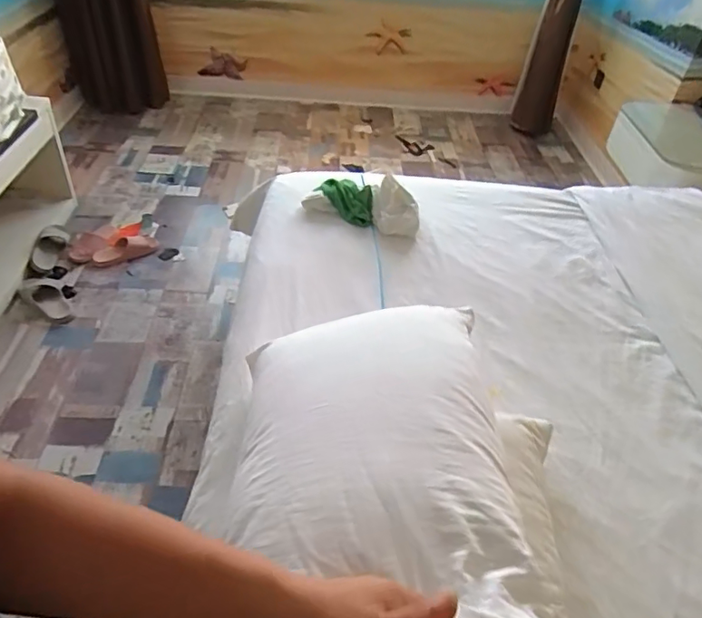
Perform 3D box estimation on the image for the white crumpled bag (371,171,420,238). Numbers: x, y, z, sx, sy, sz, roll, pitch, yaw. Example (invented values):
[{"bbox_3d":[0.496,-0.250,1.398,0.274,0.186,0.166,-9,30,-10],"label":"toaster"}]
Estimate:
[{"bbox_3d":[0.125,-0.285,1.501,0.128,0.088,0.163,3,43,-2],"label":"white crumpled bag"}]

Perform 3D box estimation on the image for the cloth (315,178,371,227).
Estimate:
[{"bbox_3d":[0.002,-0.314,1.522,0.113,0.034,0.190,-39,70,-12],"label":"cloth"}]

